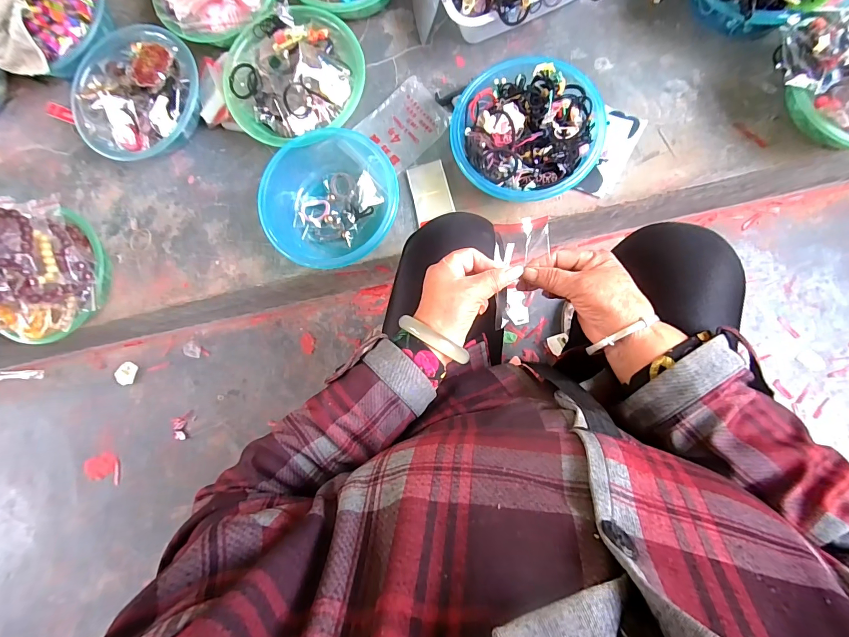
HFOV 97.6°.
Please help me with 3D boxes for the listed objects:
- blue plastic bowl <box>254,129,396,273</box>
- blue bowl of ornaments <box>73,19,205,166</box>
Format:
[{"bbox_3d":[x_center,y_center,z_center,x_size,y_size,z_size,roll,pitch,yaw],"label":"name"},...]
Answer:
[{"bbox_3d":[-0.154,-0.197,0.626,0.205,0.077,0.221,16,86,7],"label":"blue plastic bowl"},{"bbox_3d":[-0.522,-0.412,0.673,0.238,0.102,0.229,-1,84,7],"label":"blue bowl of ornaments"}]

